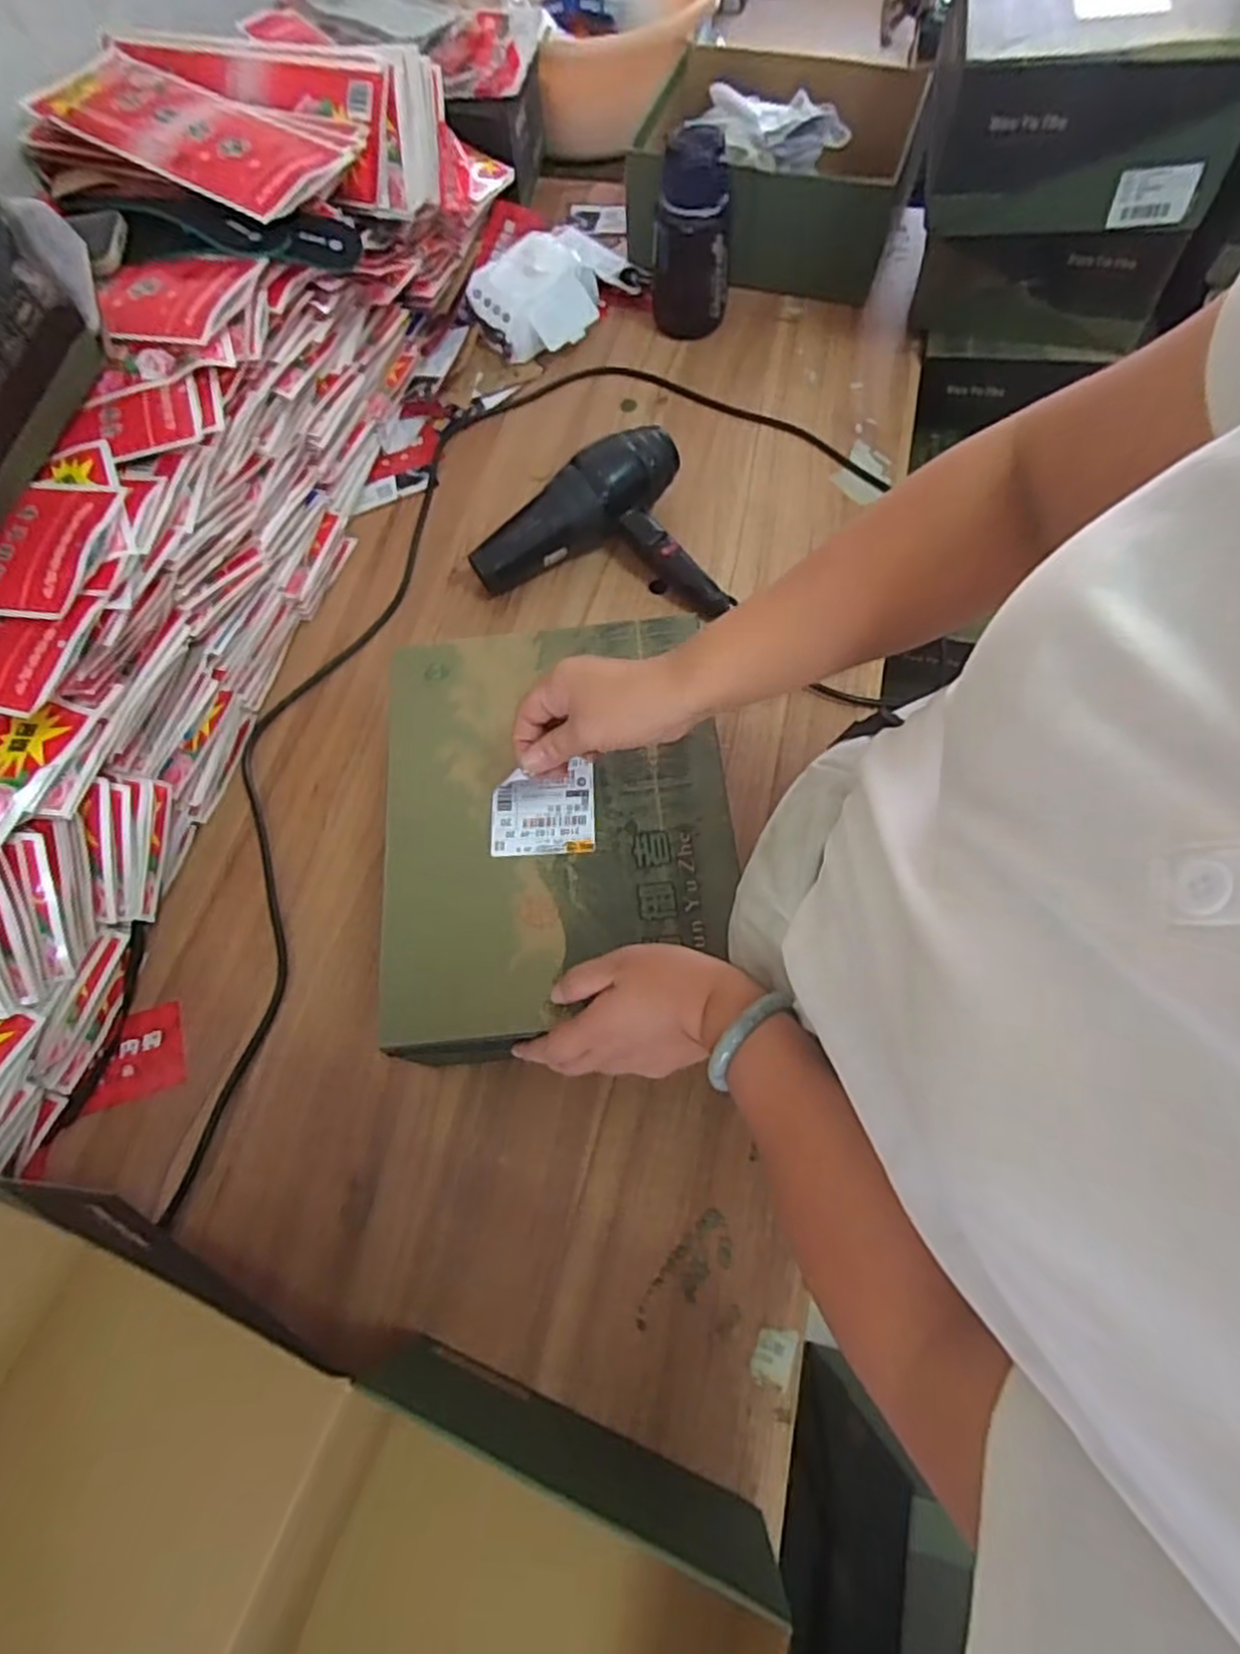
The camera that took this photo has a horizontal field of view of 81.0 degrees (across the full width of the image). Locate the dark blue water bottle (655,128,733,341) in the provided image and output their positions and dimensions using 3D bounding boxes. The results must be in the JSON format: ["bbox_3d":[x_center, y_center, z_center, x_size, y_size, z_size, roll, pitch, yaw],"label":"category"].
[{"bbox_3d":[0.084,-0.701,0.855,0.088,0.189,0.087,-1,67,2],"label":"dark blue water bottle"}]

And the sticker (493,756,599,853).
[{"bbox_3d":[-0.056,-0.014,0.532,0.074,0.007,0.071,-2,67,0],"label":"sticker"}]

